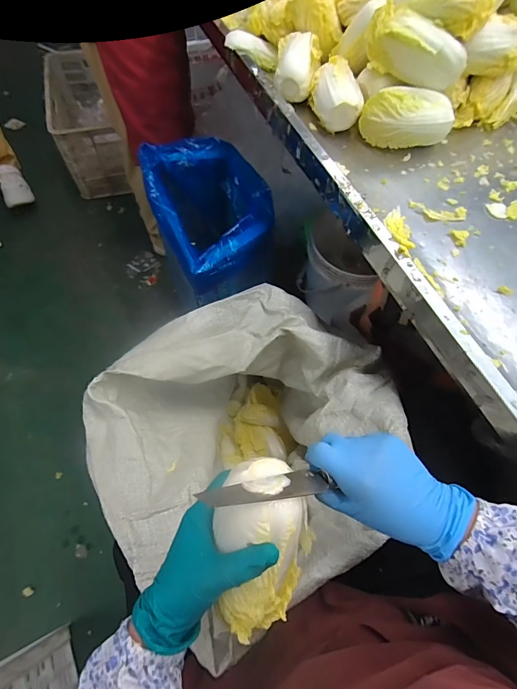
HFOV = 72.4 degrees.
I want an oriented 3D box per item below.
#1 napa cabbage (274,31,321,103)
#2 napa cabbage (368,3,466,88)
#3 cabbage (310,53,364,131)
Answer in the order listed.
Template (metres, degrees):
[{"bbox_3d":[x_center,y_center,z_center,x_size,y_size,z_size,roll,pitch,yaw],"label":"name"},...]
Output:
[{"bbox_3d":[0.071,-0.497,0.624,0.079,0.056,0.120,7,64,0],"label":"napa cabbage"},{"bbox_3d":[0.240,-0.452,0.544,0.152,0.067,0.068,33,66,12],"label":"napa cabbage"},{"bbox_3d":[0.127,-0.418,0.589,0.066,0.059,0.118,-9,65,-8],"label":"cabbage"}]

